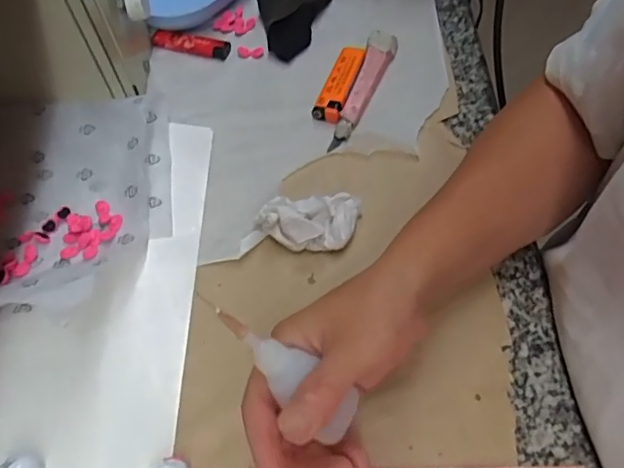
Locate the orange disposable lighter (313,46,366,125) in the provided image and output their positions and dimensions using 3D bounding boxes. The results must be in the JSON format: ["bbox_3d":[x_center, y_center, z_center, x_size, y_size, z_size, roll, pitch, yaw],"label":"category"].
[{"bbox_3d":[0.024,-0.130,0.488,0.025,0.011,0.082,14,60,12],"label":"orange disposable lighter"}]

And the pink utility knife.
[{"bbox_3d":[0.045,-0.124,0.483,0.024,0.012,0.132,16,60,13],"label":"pink utility knife"}]

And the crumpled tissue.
[{"bbox_3d":[-0.003,-0.009,0.412,0.073,0.024,0.040,0,58,4],"label":"crumpled tissue"}]

